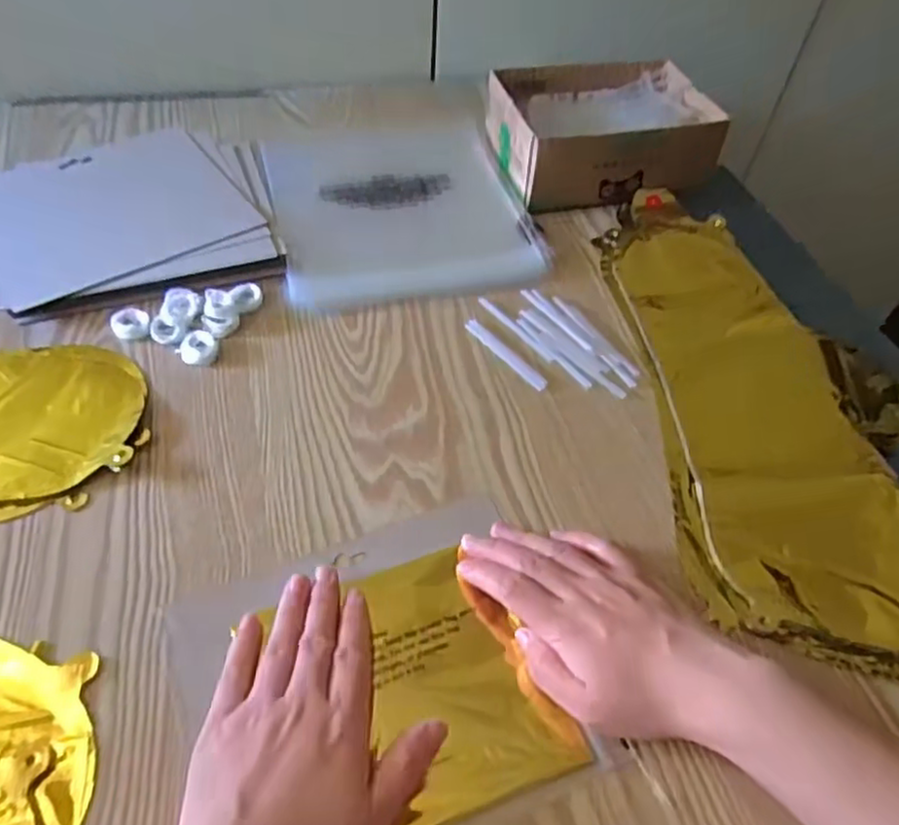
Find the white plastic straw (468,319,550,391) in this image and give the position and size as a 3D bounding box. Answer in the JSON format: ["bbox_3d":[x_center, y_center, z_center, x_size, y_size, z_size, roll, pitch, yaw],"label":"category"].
[{"bbox_3d":[0.040,-0.043,0.495,0.011,0.004,0.081,-30,59,-26],"label":"white plastic straw"}]

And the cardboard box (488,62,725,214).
[{"bbox_3d":[0.137,-0.263,0.637,0.190,0.066,0.155,-10,52,-12],"label":"cardboard box"}]

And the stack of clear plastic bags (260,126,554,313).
[{"bbox_3d":[-0.046,-0.184,0.597,0.203,0.015,0.226,-11,52,-13],"label":"stack of clear plastic bags"}]

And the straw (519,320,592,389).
[{"bbox_3d":[0.075,-0.045,0.500,0.009,0.004,0.080,-27,58,-24],"label":"straw"}]

